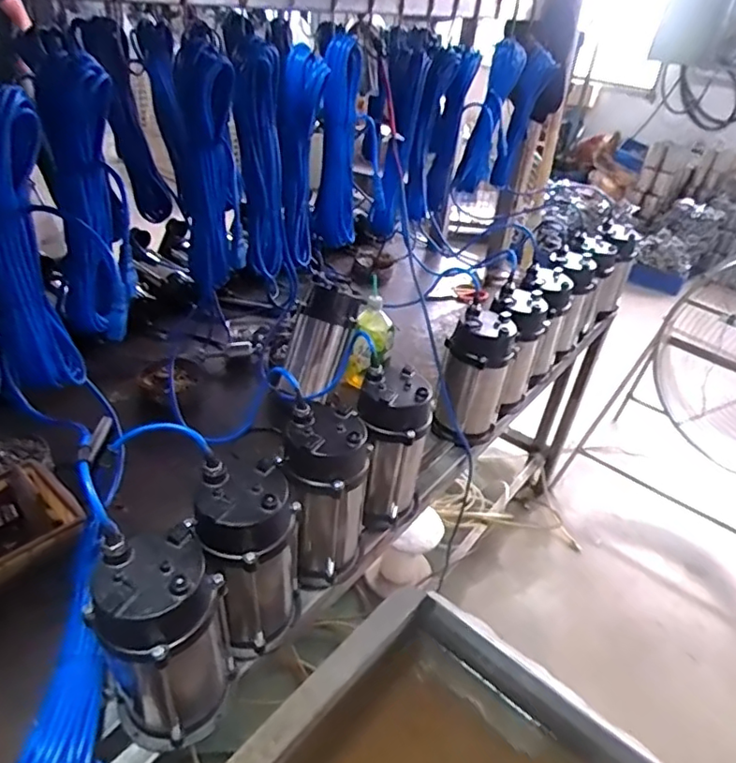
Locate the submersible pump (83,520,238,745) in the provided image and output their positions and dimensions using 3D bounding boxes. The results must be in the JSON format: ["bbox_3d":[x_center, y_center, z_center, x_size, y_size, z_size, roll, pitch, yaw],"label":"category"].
[{"bbox_3d":[-0.228,0.295,0.665,0.137,0.250,0.119,-11,38,-24],"label":"submersible pump"}]

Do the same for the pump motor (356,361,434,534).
[{"bbox_3d":[0.037,0.117,0.967,0.119,0.252,0.120,7,34,1],"label":"pump motor"}]

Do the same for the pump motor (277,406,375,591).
[{"bbox_3d":[-0.065,0.172,0.864,0.123,0.248,0.126,10,35,5],"label":"pump motor"}]

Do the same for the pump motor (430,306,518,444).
[{"bbox_3d":[0.212,-0.007,1.169,0.132,0.250,0.109,12,35,9],"label":"pump motor"}]

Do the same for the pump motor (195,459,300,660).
[{"bbox_3d":[-0.150,0.239,0.763,0.123,0.257,0.116,-2,35,-12],"label":"pump motor"}]

